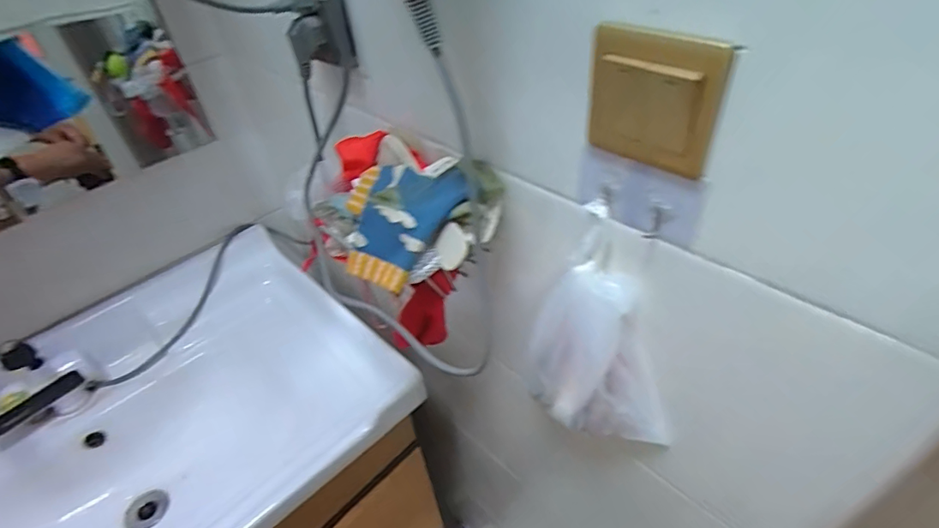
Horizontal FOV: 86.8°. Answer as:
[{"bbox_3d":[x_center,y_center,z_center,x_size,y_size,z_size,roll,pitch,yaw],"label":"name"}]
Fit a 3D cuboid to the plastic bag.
[{"bbox_3d":[0.119,0.079,0.444,0.139,0.203,0.043,19,48,26],"label":"plastic bag"}]

